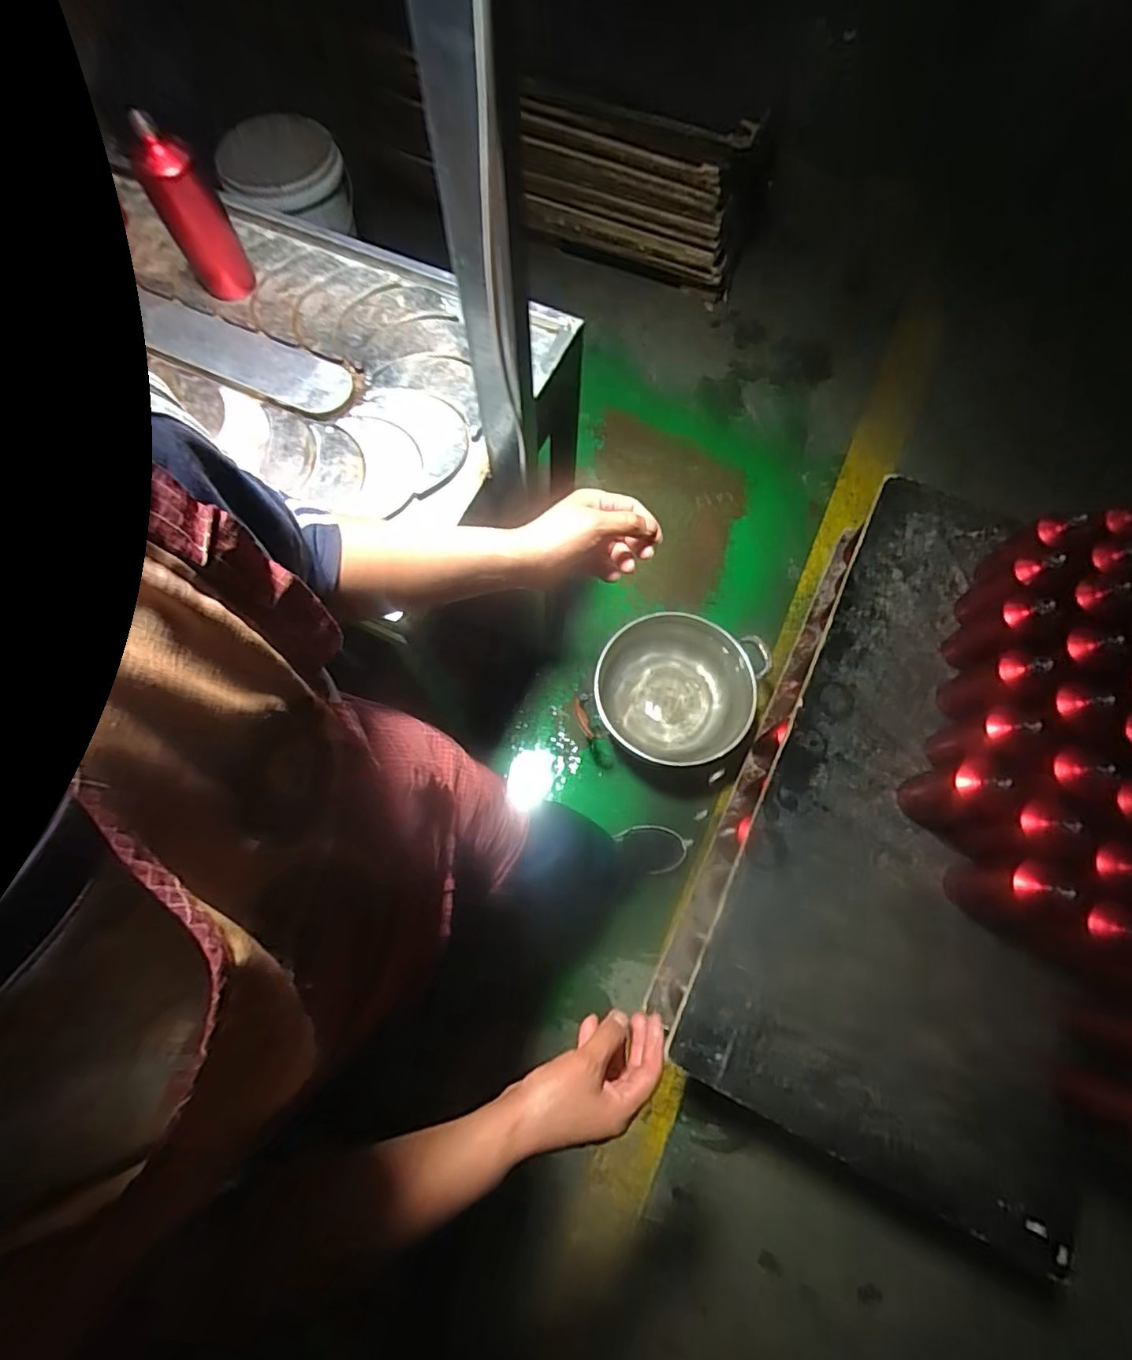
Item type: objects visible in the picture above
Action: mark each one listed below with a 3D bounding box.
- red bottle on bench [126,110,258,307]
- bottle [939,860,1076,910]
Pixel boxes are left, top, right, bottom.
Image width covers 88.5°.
[{"bbox_3d":[-0.516,-0.649,0.797,0.078,0.211,0.091,-26,74,-11],"label":"red bottle on bench"},{"bbox_3d":[0.673,0.315,0.879,0.076,0.204,0.078,1,71,-2],"label":"bottle"}]

